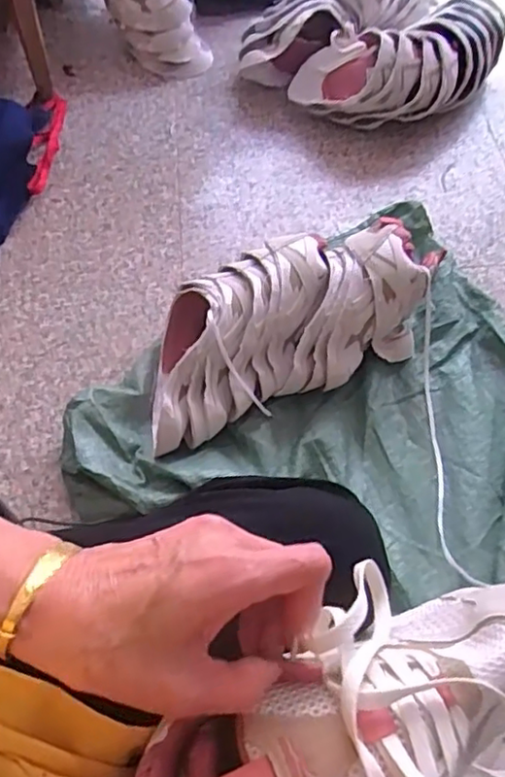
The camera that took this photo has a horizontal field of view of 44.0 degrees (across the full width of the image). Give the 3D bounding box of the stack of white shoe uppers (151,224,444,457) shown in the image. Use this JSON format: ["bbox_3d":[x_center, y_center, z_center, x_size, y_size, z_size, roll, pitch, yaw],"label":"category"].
[{"bbox_3d":[0.035,-0.084,0.862,0.427,0.154,0.198,-26,65,-16],"label":"stack of white shoe uppers"}]

